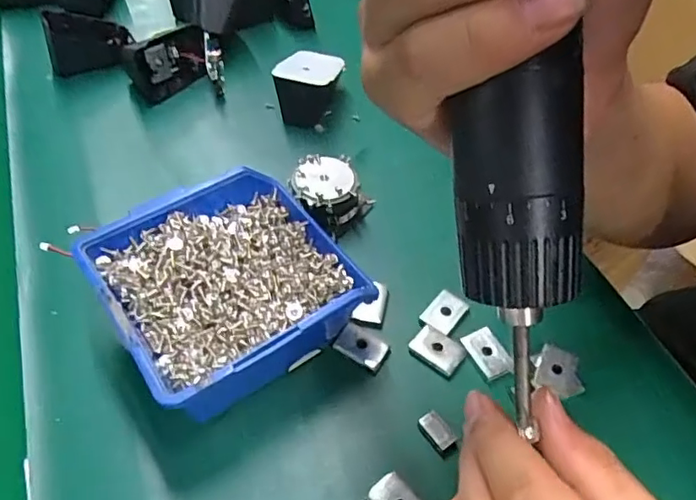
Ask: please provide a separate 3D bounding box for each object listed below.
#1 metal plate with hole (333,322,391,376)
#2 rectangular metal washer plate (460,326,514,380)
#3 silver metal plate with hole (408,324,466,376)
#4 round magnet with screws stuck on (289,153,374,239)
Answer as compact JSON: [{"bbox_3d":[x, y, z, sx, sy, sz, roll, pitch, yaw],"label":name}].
[{"bbox_3d":[0.009,0.055,0.327,0.029,0.007,0.020,25,54,17],"label":"metal plate with hole"},{"bbox_3d":[0.080,0.058,0.326,0.019,0.005,0.029,-22,55,-19],"label":"rectangular metal washer plate"},{"bbox_3d":[0.051,0.056,0.327,0.029,0.004,0.020,31,56,21],"label":"silver metal plate with hole"},{"bbox_3d":[-0.014,-0.038,0.384,0.047,0.029,0.047,1,51,-2],"label":"round magnet with screws stuck on"}]

